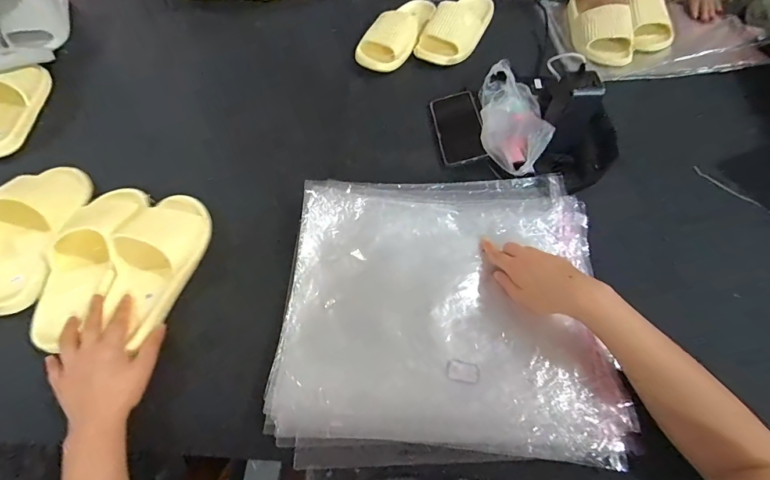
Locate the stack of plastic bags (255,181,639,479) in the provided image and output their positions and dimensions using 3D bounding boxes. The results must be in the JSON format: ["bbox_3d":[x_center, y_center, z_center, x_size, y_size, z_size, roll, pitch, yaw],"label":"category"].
[{"bbox_3d":[0.073,0.072,0.466,0.390,0.040,0.361,0,60,1],"label":"stack of plastic bags"}]

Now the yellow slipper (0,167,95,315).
[{"bbox_3d":[-0.508,-0.017,0.526,0.098,0.072,0.244,3,60,3],"label":"yellow slipper"}]

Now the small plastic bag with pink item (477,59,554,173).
[{"bbox_3d":[0.205,-0.183,0.577,0.103,0.076,0.192,6,60,4],"label":"small plastic bag with pink item"}]

